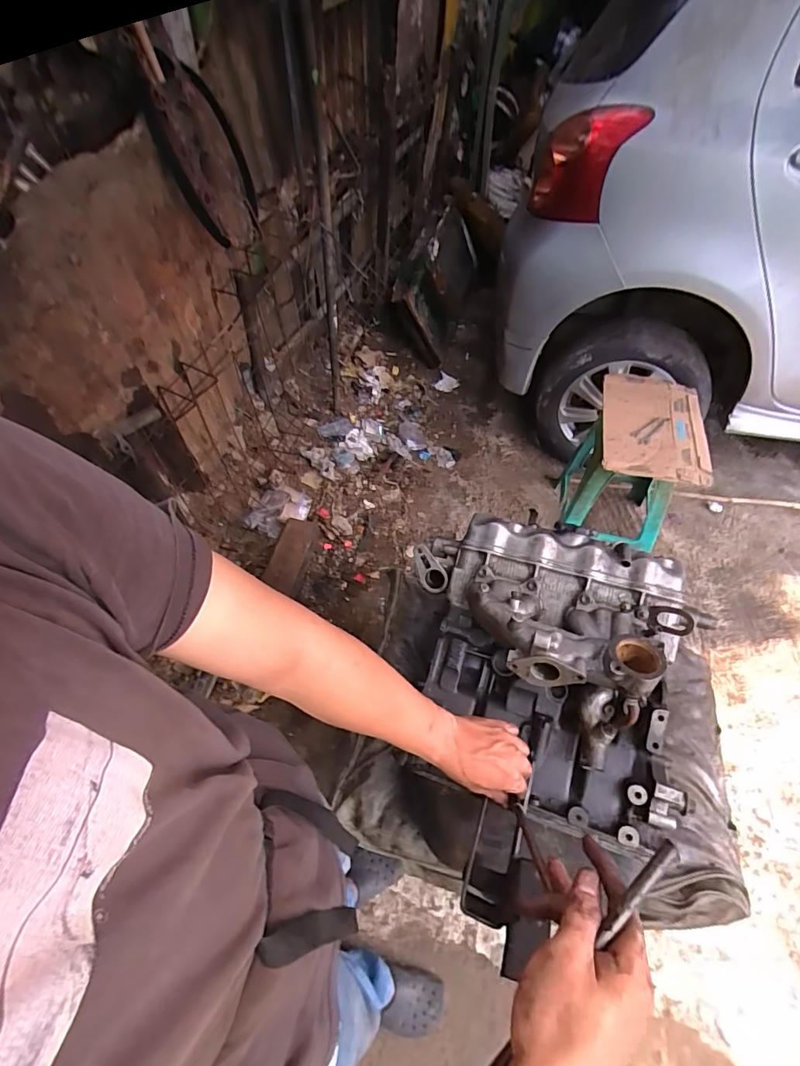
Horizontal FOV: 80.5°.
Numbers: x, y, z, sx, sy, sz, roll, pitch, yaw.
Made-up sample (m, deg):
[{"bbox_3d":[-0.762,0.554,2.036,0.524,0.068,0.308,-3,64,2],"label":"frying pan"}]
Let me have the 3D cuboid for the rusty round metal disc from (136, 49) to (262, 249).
[{"bbox_3d":[-0.399,-0.792,0.994,0.035,0.319,0.280,-5,45,27],"label":"rusty round metal disc"}]

